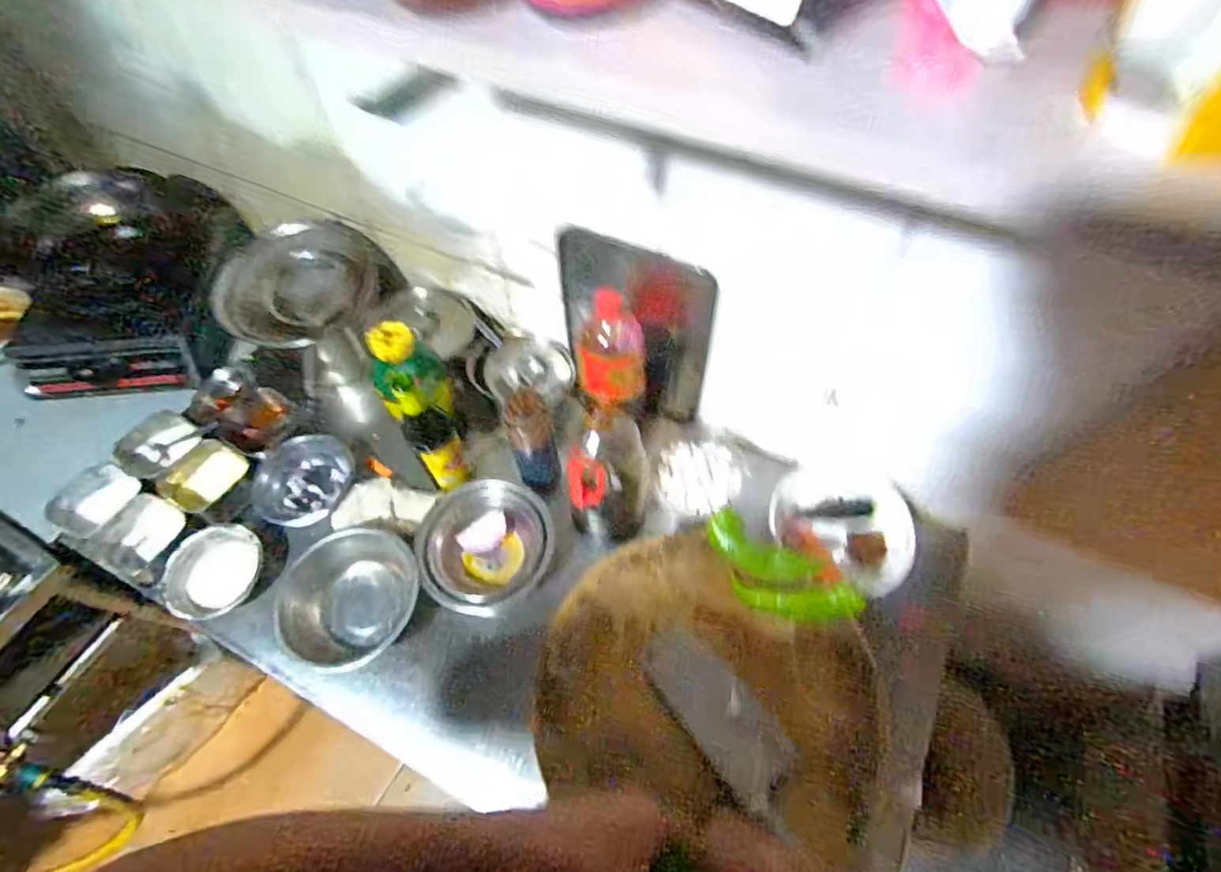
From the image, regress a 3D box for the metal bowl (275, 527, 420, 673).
[{"bbox_3d":[-0.344,0.220,0.780,0.180,0.081,0.178,-1,56,2],"label":"metal bowl"}]

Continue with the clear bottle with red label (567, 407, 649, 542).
[{"bbox_3d":[-0.002,0.057,0.741,0.100,0.255,0.094,3,57,4],"label":"clear bottle with red label"}]

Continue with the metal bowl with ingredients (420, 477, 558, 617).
[{"bbox_3d":[-0.169,0.152,0.818,0.172,0.064,0.177,-1,56,2],"label":"metal bowl with ingredients"}]

